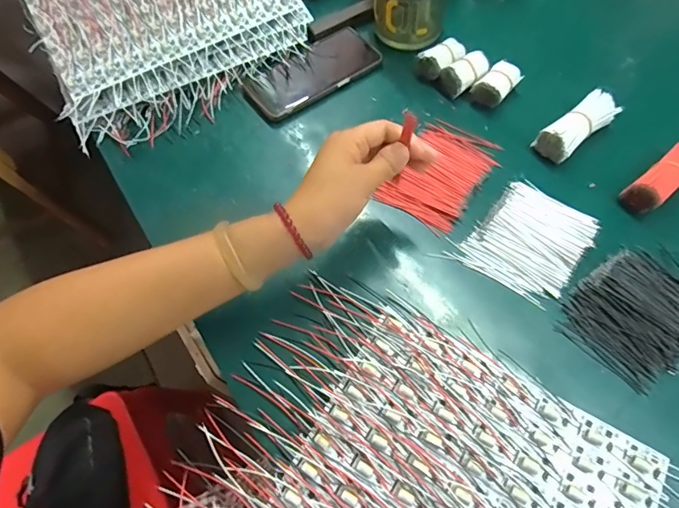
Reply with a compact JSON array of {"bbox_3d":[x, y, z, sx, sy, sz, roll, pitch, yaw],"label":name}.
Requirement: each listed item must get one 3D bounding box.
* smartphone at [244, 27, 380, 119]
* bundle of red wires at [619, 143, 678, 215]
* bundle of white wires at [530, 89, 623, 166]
[{"bbox_3d":[-0.032,-0.221,0.551,0.166,0.018,0.073,-33,65,-13],"label":"smartphone"},{"bbox_3d":[0.325,-0.076,0.449,0.085,0.038,0.032,-36,68,-9],"label":"bundle of red wires"},{"bbox_3d":[0.253,-0.134,0.482,0.088,0.036,0.038,-32,66,-15],"label":"bundle of white wires"}]

